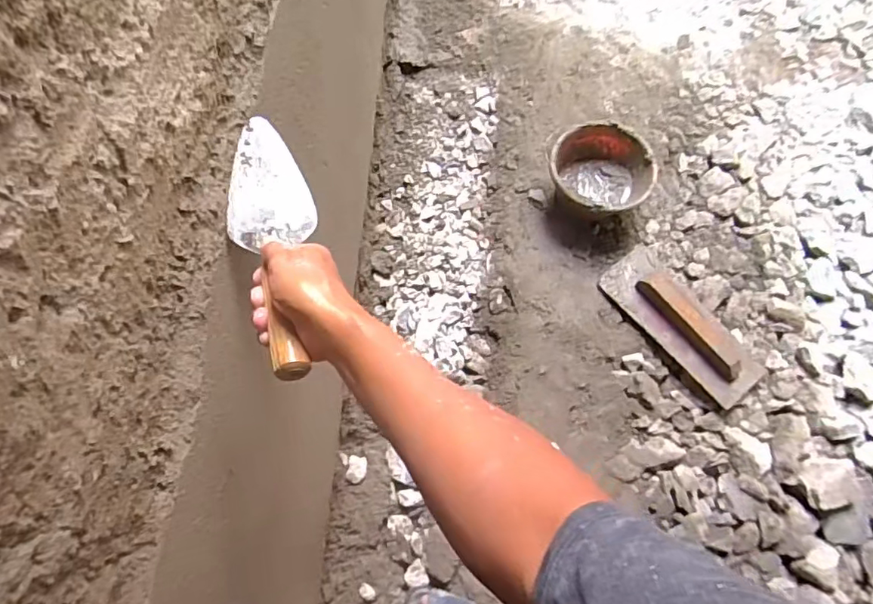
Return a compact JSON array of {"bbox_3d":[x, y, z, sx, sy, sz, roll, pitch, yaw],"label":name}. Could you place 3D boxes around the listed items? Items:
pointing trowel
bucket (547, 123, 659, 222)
[{"bbox_3d":[-0.164,-0.061,0.555,0.087,0.058,0.319,-14,55,-7],"label":"pointing trowel"},{"bbox_3d":[0.398,-0.316,1.398,0.227,0.173,0.224,0,72,1],"label":"bucket"}]

